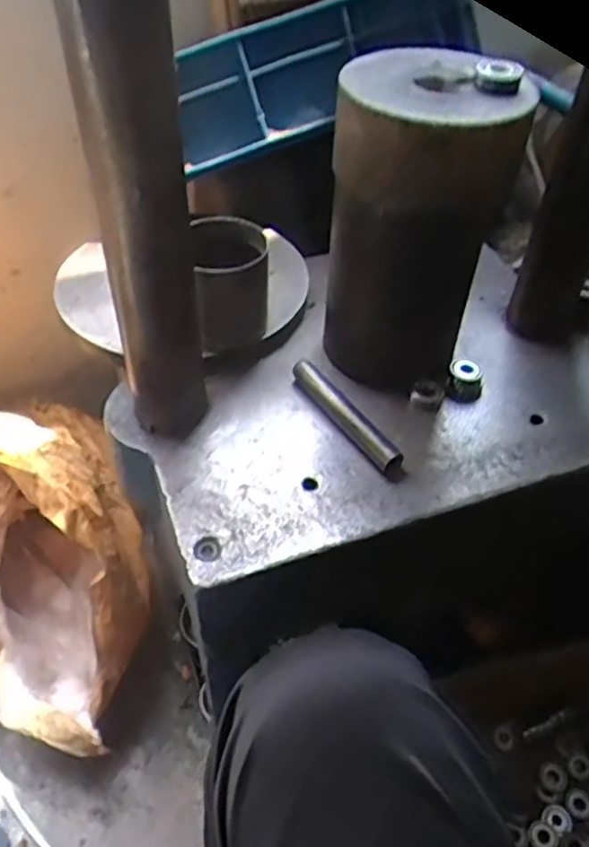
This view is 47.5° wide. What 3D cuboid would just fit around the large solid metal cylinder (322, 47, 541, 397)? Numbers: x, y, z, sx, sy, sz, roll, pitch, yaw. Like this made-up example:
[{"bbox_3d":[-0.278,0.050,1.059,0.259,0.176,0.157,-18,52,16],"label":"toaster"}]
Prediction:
[{"bbox_3d":[0.103,-0.170,0.589,0.136,0.270,0.160,11,47,8],"label":"large solid metal cylinder"}]

